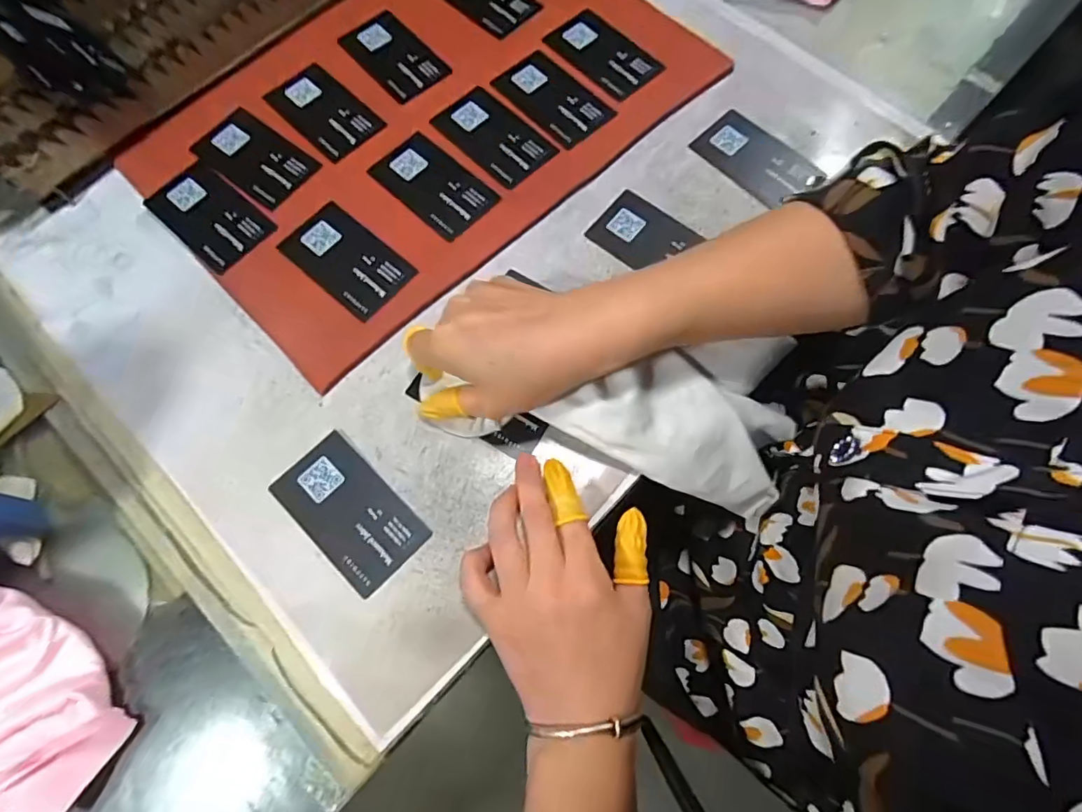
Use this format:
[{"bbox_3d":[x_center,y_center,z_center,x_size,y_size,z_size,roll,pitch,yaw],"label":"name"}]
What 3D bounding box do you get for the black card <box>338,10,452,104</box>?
[{"bbox_3d":[-0.111,-0.267,0.412,0.049,0.006,0.084,-40,75,-10],"label":"black card"}]

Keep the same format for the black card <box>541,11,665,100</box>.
[{"bbox_3d":[0.048,-0.266,0.407,0.045,0.006,0.085,-41,75,-5],"label":"black card"}]

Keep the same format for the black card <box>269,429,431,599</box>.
[{"bbox_3d":[-0.111,0.060,0.310,0.089,0.004,0.050,42,78,13],"label":"black card"}]

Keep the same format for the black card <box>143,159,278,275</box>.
[{"bbox_3d":[-0.228,-0.131,0.369,0.091,0.004,0.050,40,77,13],"label":"black card"}]

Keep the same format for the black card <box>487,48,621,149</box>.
[{"bbox_3d":[0.010,-0.227,0.395,0.052,0.006,0.087,-40,74,-11],"label":"black card"}]

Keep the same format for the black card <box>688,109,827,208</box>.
[{"bbox_3d":[0.153,-0.176,0.382,0.049,0.004,0.082,-40,76,-11],"label":"black card"}]

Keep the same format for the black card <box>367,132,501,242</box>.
[{"bbox_3d":[-0.074,-0.154,0.372,0.085,0.004,0.049,43,78,13],"label":"black card"}]

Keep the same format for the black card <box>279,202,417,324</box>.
[{"bbox_3d":[-0.129,-0.099,0.357,0.087,0.004,0.049,39,77,13],"label":"black card"}]

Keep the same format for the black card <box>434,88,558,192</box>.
[{"bbox_3d":[-0.034,-0.194,0.384,0.047,0.004,0.087,-42,76,-11],"label":"black card"}]

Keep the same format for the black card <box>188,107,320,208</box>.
[{"bbox_3d":[-0.203,-0.176,0.383,0.085,0.004,0.049,36,76,12],"label":"black card"}]

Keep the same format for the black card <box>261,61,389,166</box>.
[{"bbox_3d":[-0.159,-0.217,0.395,0.086,0.004,0.049,43,78,13],"label":"black card"}]

